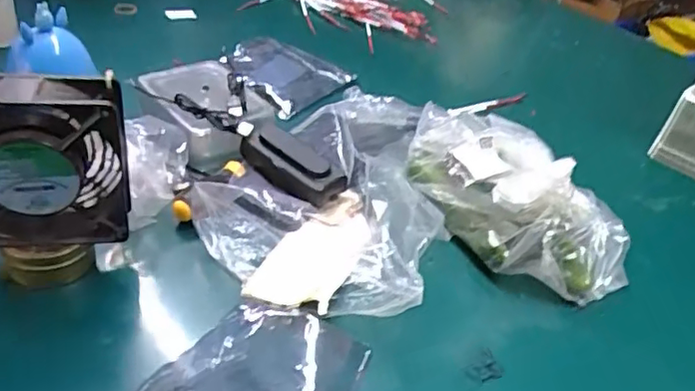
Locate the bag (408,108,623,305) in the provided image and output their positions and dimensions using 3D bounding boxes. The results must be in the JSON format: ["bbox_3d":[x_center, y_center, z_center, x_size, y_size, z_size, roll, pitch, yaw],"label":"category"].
[{"bbox_3d":[0.144,-0.011,0.559,0.133,0.095,0.234,-12,41,-25],"label":"bag"}]

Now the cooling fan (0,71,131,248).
[{"bbox_3d":[-0.220,-0.023,0.423,0.122,0.121,0.042,-4,40,-16],"label":"cooling fan"}]

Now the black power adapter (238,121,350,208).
[{"bbox_3d":[-0.052,-0.026,0.567,0.053,0.031,0.106,-26,48,-37],"label":"black power adapter"}]

